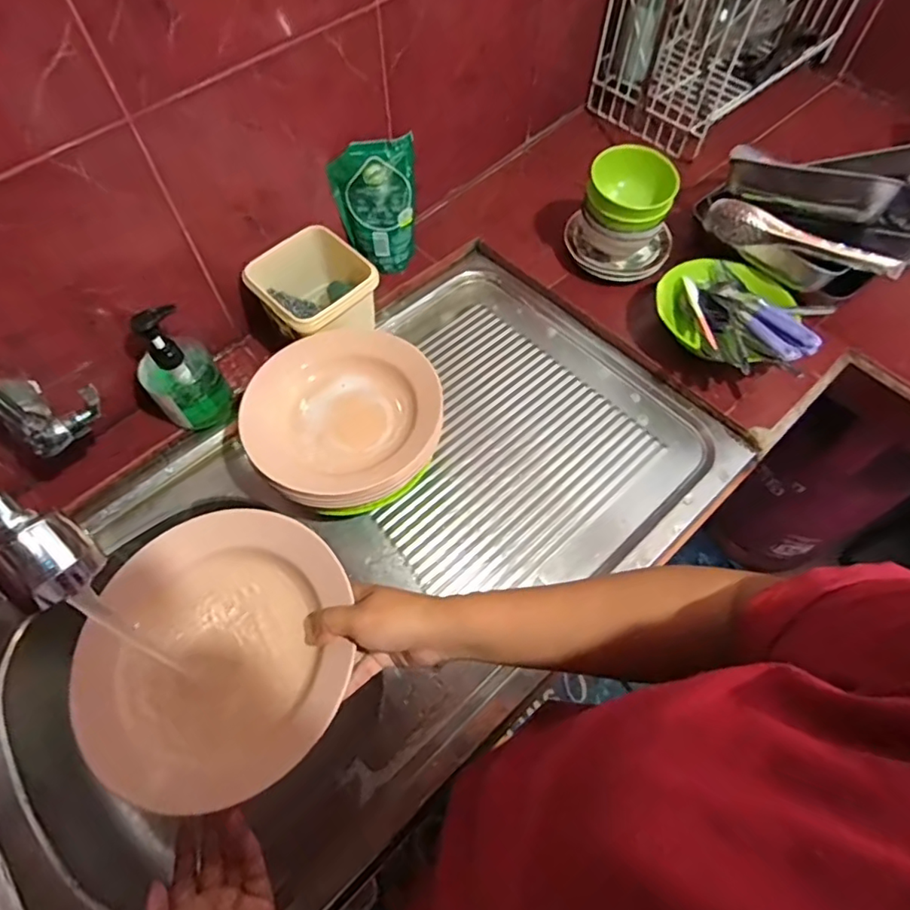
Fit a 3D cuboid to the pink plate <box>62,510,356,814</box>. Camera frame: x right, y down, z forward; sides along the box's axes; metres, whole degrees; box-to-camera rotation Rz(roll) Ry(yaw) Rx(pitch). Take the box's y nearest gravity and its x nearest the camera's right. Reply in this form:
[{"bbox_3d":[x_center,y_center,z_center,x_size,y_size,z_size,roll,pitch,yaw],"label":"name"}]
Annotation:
[{"bbox_3d":[-0.192,0.152,0.445,0.212,0.034,0.209,0,61,0],"label":"pink plate"}]

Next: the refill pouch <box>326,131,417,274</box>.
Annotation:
[{"bbox_3d":[-0.101,-0.320,0.734,0.102,0.173,0.022,-10,61,-5],"label":"refill pouch"}]

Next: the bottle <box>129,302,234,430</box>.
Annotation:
[{"bbox_3d":[-0.317,-0.094,0.642,0.060,0.167,0.078,41,68,20],"label":"bottle"}]

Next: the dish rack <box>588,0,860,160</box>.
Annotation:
[{"bbox_3d":[0.466,-0.748,0.878,0.415,0.306,0.214,-39,68,-19],"label":"dish rack"}]

